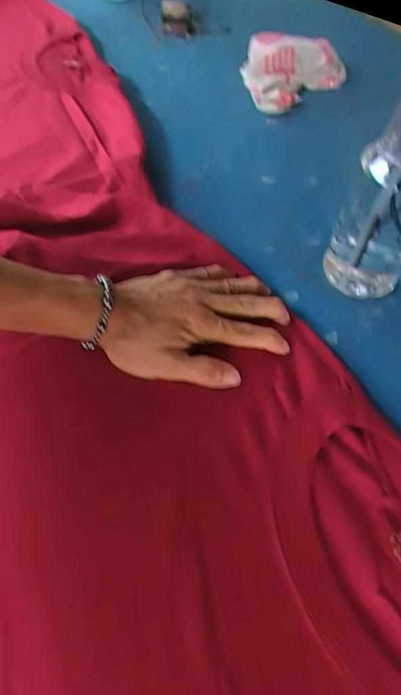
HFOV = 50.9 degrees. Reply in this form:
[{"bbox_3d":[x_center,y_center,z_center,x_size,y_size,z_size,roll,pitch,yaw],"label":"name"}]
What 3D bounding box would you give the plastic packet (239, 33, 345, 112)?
[{"bbox_3d":[0.130,-0.386,0.593,0.149,0.054,0.129,9,56,5],"label":"plastic packet"}]

